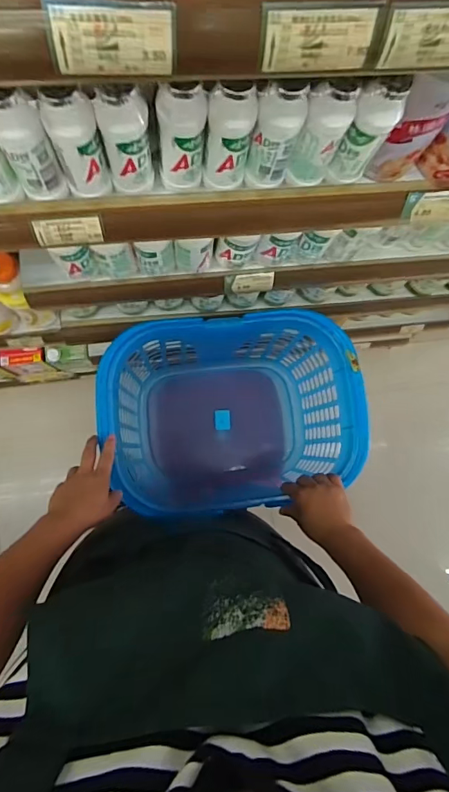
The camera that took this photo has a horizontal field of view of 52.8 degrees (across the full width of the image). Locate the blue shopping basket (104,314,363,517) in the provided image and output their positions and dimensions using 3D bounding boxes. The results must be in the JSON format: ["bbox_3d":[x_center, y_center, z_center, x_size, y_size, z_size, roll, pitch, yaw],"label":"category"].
[{"bbox_3d":[0.005,0.030,0.829,0.406,0.262,0.307,-4,85,-6],"label":"blue shopping basket"}]

